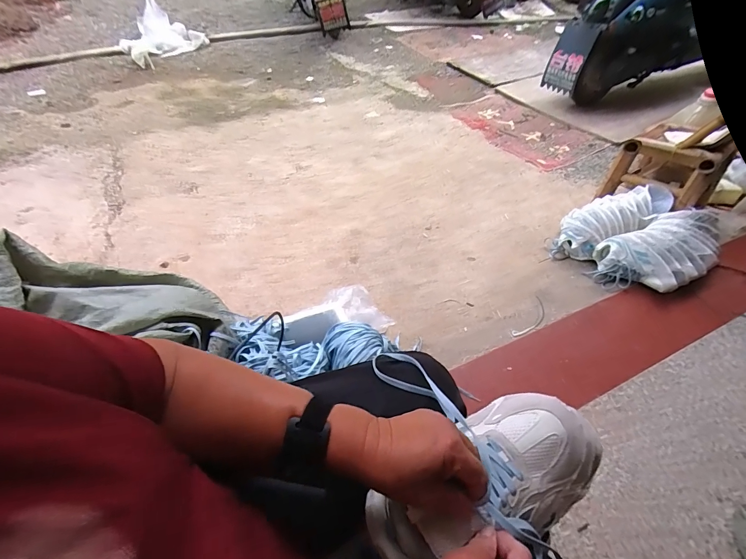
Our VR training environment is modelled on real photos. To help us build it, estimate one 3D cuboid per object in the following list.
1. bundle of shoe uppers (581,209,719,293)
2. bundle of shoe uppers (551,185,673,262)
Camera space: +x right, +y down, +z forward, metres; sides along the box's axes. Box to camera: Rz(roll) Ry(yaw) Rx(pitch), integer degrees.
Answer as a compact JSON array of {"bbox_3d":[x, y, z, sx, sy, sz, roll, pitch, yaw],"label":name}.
[{"bbox_3d":[0.922,-0.081,1.132,0.419,0.140,0.220,-16,53,-15],"label":"bundle of shoe uppers"},{"bbox_3d":[0.833,-0.213,1.264,0.444,0.147,0.186,-23,55,-19],"label":"bundle of shoe uppers"}]

